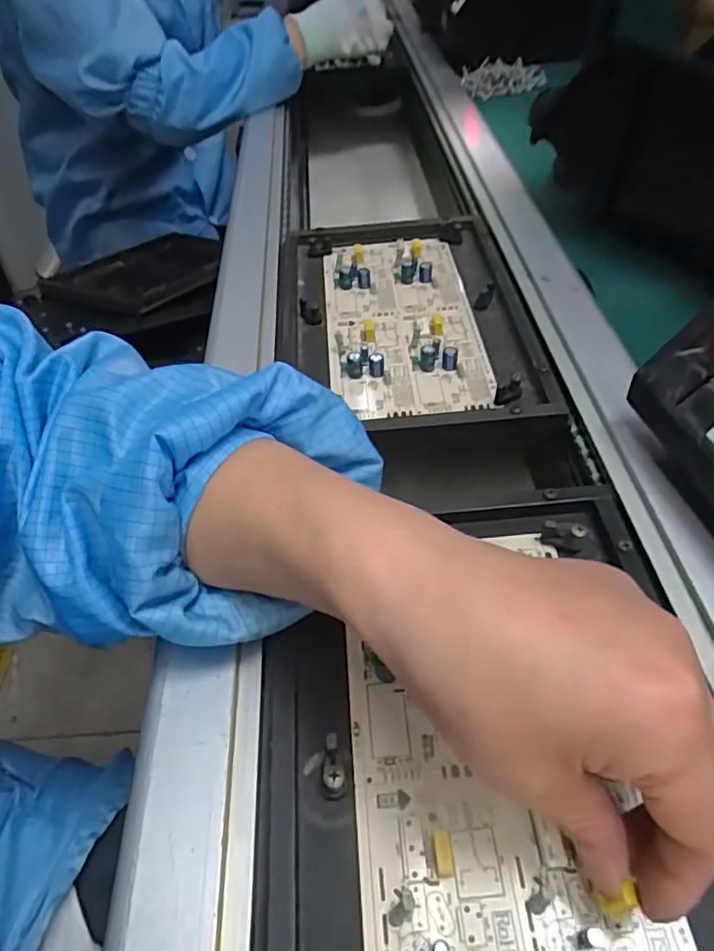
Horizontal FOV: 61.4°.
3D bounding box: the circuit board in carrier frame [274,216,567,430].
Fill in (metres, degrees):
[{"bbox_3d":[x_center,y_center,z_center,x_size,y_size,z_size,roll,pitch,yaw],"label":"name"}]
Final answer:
[{"bbox_3d":[0.028,-0.120,0.437,0.168,0.022,0.250,-5,46,1],"label":"circuit board in carrier frame"}]

